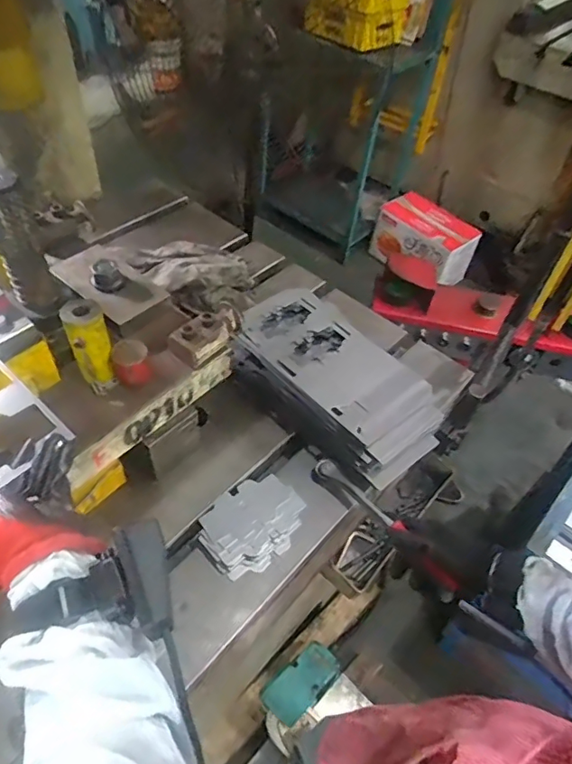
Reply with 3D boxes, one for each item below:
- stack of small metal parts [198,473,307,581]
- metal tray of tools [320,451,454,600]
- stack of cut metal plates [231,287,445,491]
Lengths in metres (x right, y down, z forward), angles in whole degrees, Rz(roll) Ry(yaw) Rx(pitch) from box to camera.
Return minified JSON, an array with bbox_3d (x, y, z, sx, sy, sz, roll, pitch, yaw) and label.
[{"bbox_3d":[-0.038,0.168,0.608,0.089,0.032,0.122,37,57,24],"label":"stack of small metal parts"},{"bbox_3d":[0.184,0.242,0.896,0.070,0.053,0.300,35,56,23],"label":"metal tray of tools"},{"bbox_3d":[0.061,-0.001,0.728,0.184,0.093,0.318,-29,58,-25],"label":"stack of cut metal plates"}]

